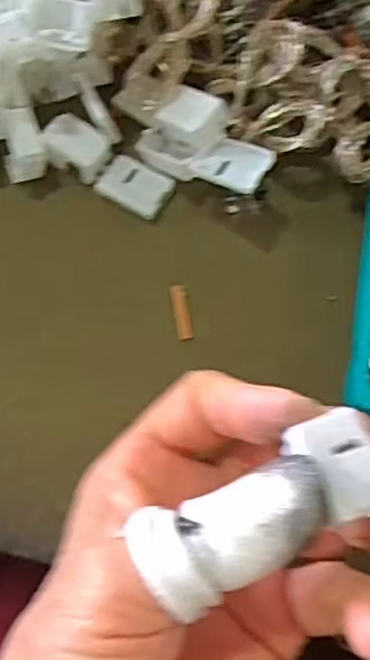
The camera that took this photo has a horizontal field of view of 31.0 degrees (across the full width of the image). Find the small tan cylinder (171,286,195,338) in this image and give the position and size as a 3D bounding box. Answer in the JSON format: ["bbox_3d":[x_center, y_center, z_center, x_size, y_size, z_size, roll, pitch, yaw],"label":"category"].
[{"bbox_3d":[-0.001,-0.007,0.262,0.006,0.004,0.022,-8,75,-5],"label":"small tan cylinder"}]

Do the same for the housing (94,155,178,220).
[{"bbox_3d":[-0.020,-0.059,0.275,0.028,0.004,0.020,30,75,6],"label":"housing"}]

